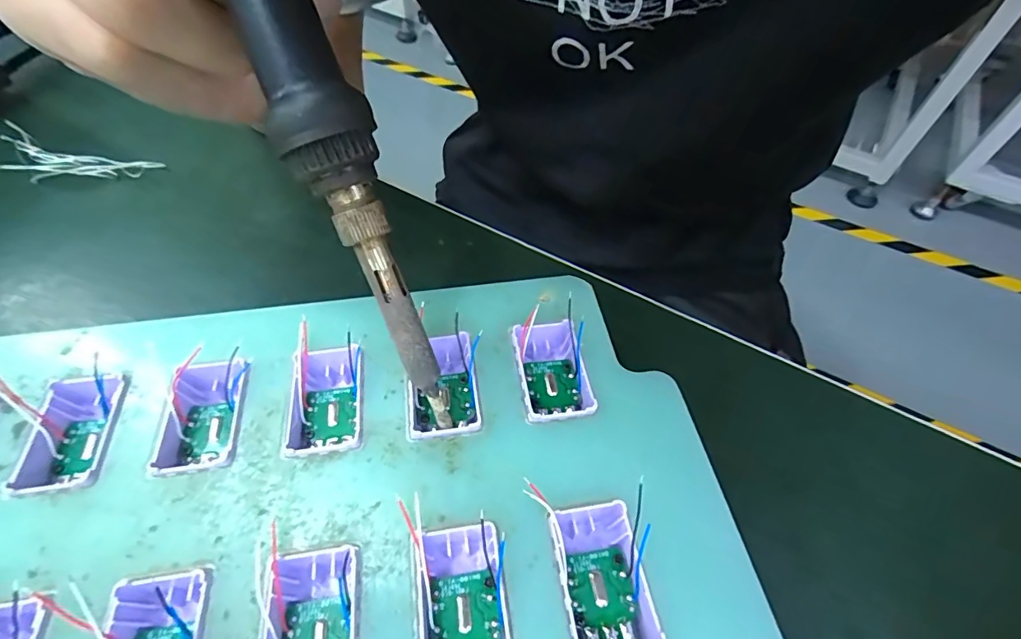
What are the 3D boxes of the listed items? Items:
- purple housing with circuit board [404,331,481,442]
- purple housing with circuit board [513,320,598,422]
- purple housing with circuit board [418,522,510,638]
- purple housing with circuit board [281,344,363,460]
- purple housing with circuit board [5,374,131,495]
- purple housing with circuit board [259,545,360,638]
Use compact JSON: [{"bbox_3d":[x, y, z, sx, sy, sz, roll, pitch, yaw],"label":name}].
[{"bbox_3d":[-0.020,0.019,0.140,0.020,0.011,0.034,-4,50,-8],"label":"purple housing with circuit board"},{"bbox_3d":[0.012,0.016,0.145,0.020,0.011,0.033,-5,51,-8],"label":"purple housing with circuit board"},{"bbox_3d":[-0.011,0.065,0.110,0.019,0.015,0.032,-3,50,-7],"label":"purple housing with circuit board"},{"bbox_3d":[-0.052,0.022,0.138,0.019,0.011,0.036,-4,50,-7],"label":"purple housing with circuit board"},{"bbox_3d":[-0.116,0.031,0.130,0.022,0.012,0.033,-5,51,-9],"label":"purple housing with circuit board"},{"bbox_3d":[-0.043,0.068,0.104,0.020,0.011,0.032,-5,50,-8],"label":"purple housing with circuit board"}]

